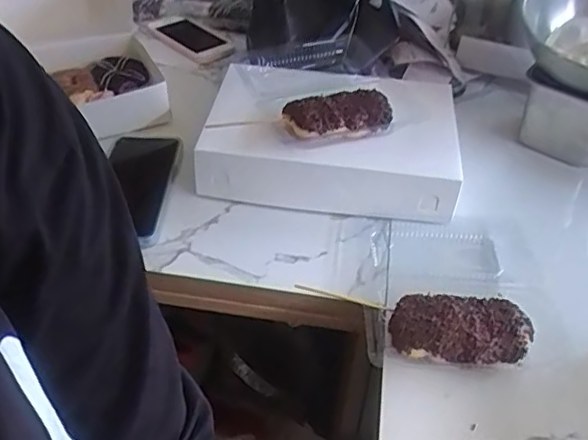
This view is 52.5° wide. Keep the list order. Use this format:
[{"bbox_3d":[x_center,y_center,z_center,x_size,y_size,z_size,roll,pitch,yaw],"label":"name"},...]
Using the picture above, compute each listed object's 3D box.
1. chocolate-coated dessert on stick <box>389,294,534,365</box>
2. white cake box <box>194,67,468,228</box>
[{"bbox_3d":[0.139,0.094,0.498,0.115,0.034,0.056,2,43,-1],"label":"chocolate-coated dessert on stick"},{"bbox_3d":[0.042,-0.098,0.662,0.265,0.082,0.185,7,43,5],"label":"white cake box"}]

